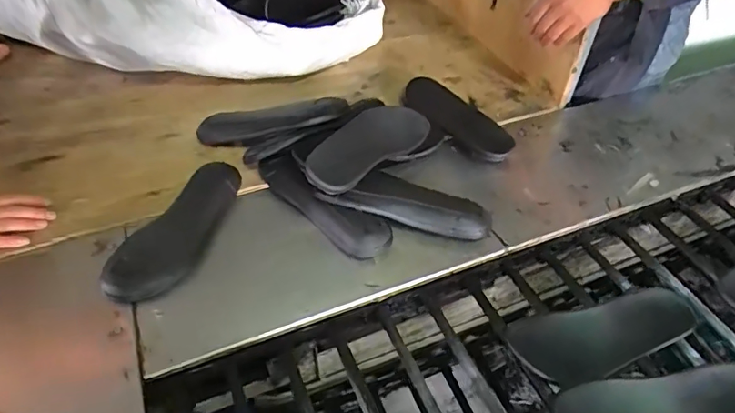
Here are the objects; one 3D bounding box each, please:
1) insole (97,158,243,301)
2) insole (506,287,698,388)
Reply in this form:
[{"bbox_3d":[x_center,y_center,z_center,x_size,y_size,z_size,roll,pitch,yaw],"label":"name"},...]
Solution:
[{"bbox_3d":[-0.252,0.028,0.692,0.091,0.021,0.239,16,47,13],"label":"insole"},{"bbox_3d":[0.296,0.161,0.627,0.239,0.031,0.088,-12,47,-11],"label":"insole"}]

